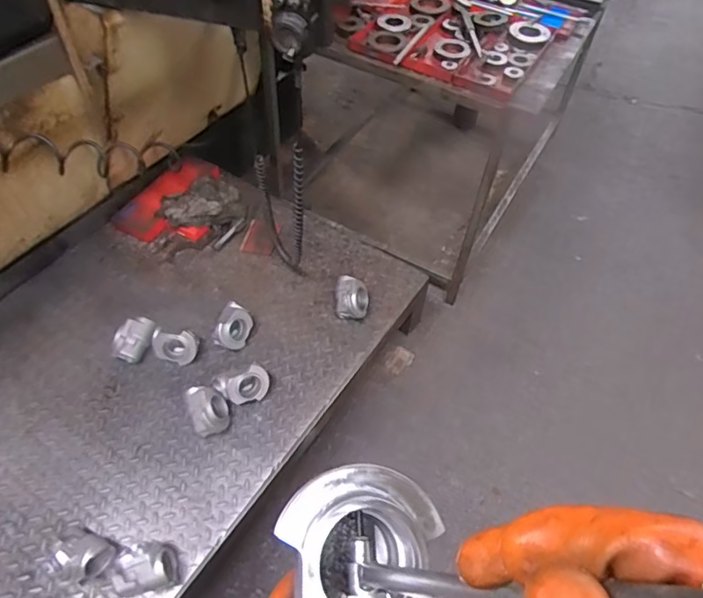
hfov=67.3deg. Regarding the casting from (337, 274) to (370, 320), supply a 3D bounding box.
[{"bbox_3d":[-0.001,0.003,1.482,0.099,0.087,0.104,8,53,5],"label":"casting"}]

